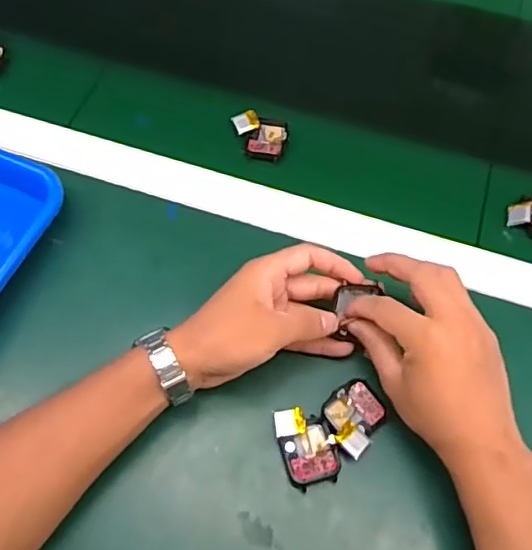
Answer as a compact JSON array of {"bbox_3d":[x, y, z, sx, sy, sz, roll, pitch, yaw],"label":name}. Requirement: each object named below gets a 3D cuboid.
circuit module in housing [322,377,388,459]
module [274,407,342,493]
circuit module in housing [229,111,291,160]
[{"bbox_3d":[0.065,0.102,0.428,0.050,0.015,0.041,-41,71,-19],"label":"circuit module in housing"},{"bbox_3d":[0.030,0.122,0.421,0.038,0.011,0.053,-16,65,-10],"label":"module"},{"bbox_3d":[-0.005,-0.129,0.544,0.051,0.015,0.044,8,63,2],"label":"circuit module in housing"}]

